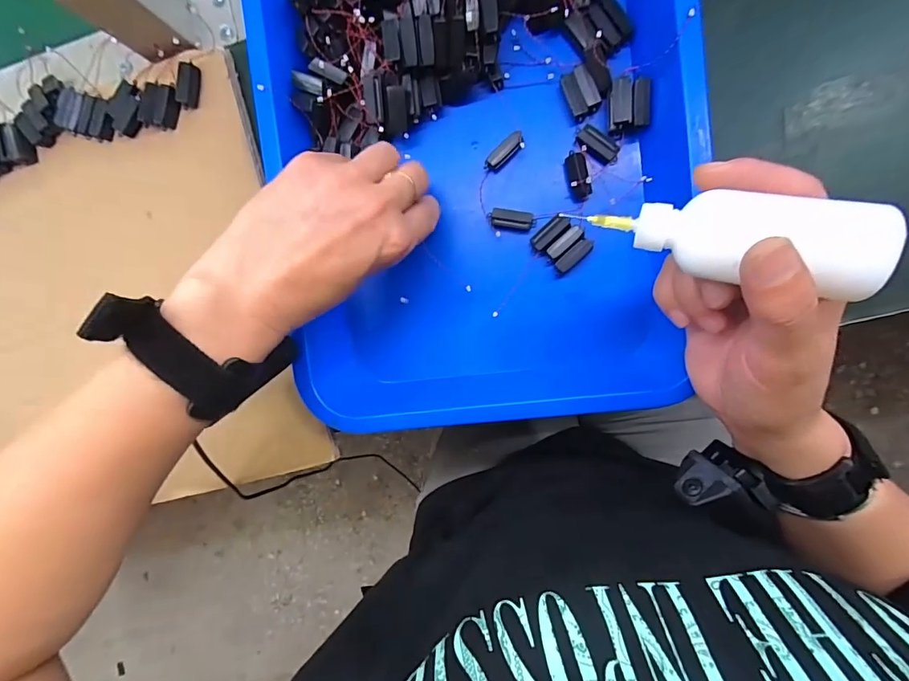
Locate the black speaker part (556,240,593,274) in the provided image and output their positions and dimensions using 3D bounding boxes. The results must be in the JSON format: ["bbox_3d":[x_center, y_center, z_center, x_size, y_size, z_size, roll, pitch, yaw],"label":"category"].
[{"bbox_3d":[0.080,-0.057,0.306,0.027,0.004,0.009,-40,89,23],"label":"black speaker part"}]

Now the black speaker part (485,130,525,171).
[{"bbox_3d":[0.034,-0.127,0.311,0.030,0.015,0.011,-36,90,8],"label":"black speaker part"}]

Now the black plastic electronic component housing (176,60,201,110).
[{"bbox_3d":[-0.192,-0.183,0.329,0.012,0.012,0.031,7,95,6],"label":"black plastic electronic component housing"}]

